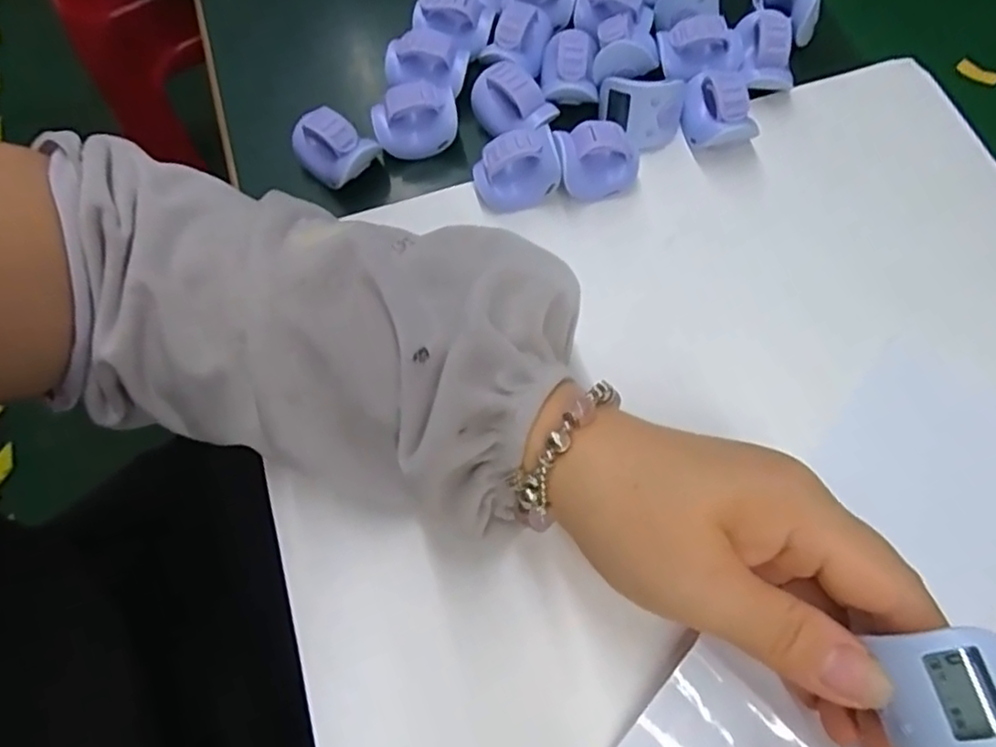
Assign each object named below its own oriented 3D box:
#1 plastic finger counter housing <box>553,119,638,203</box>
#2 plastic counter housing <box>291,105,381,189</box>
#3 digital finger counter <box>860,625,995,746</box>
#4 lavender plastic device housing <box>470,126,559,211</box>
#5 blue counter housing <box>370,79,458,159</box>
[{"bbox_3d":[0.047,-0.099,0.303,0.037,0.028,0.023,-9,68,-3],"label":"plastic finger counter housing"},{"bbox_3d":[-0.079,-0.109,0.310,0.036,0.022,0.025,34,72,13],"label":"plastic counter housing"},{"bbox_3d":[0.119,0.083,0.171,0.035,0.015,0.028,-25,69,23],"label":"digital finger counter"},{"bbox_3d":[0.009,-0.095,0.303,0.036,0.031,0.023,-13,68,-5],"label":"lavender plastic device housing"},{"bbox_3d":[-0.040,-0.123,0.315,0.040,0.030,0.019,-8,68,-3],"label":"blue counter housing"}]

